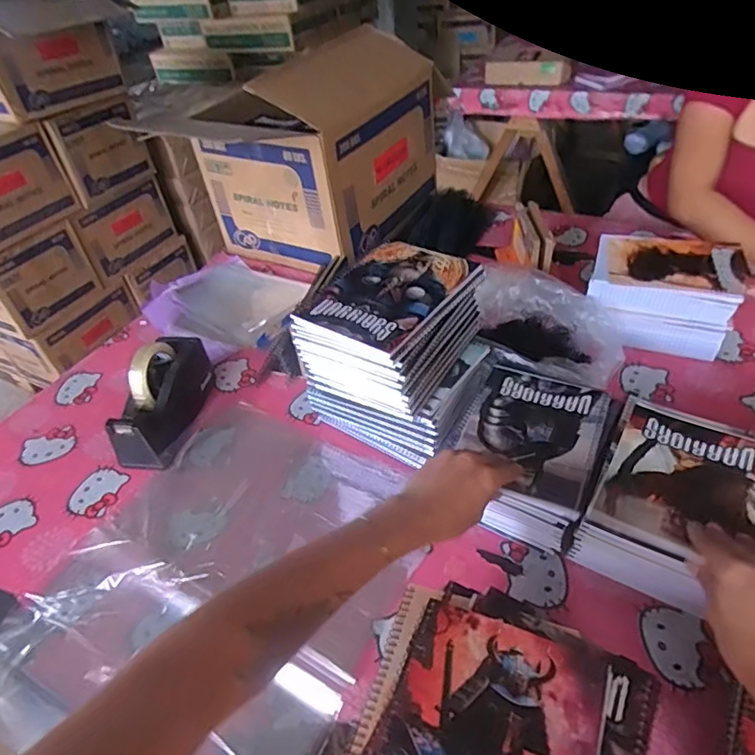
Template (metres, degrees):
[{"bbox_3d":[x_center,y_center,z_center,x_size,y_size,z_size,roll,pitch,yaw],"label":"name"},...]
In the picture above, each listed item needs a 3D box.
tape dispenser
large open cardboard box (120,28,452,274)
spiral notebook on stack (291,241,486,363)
[{"bbox_3d":[-0.316,0.028,0.805,0.081,0.116,0.197,6,44,15],"label":"tape dispenser"},{"bbox_3d":[-0.118,-0.485,1.157,0.359,0.320,0.426,22,50,28],"label":"large open cardboard box"},{"bbox_3d":[0.019,-0.106,0.663,0.147,0.012,0.201,23,51,29],"label":"spiral notebook on stack"}]

